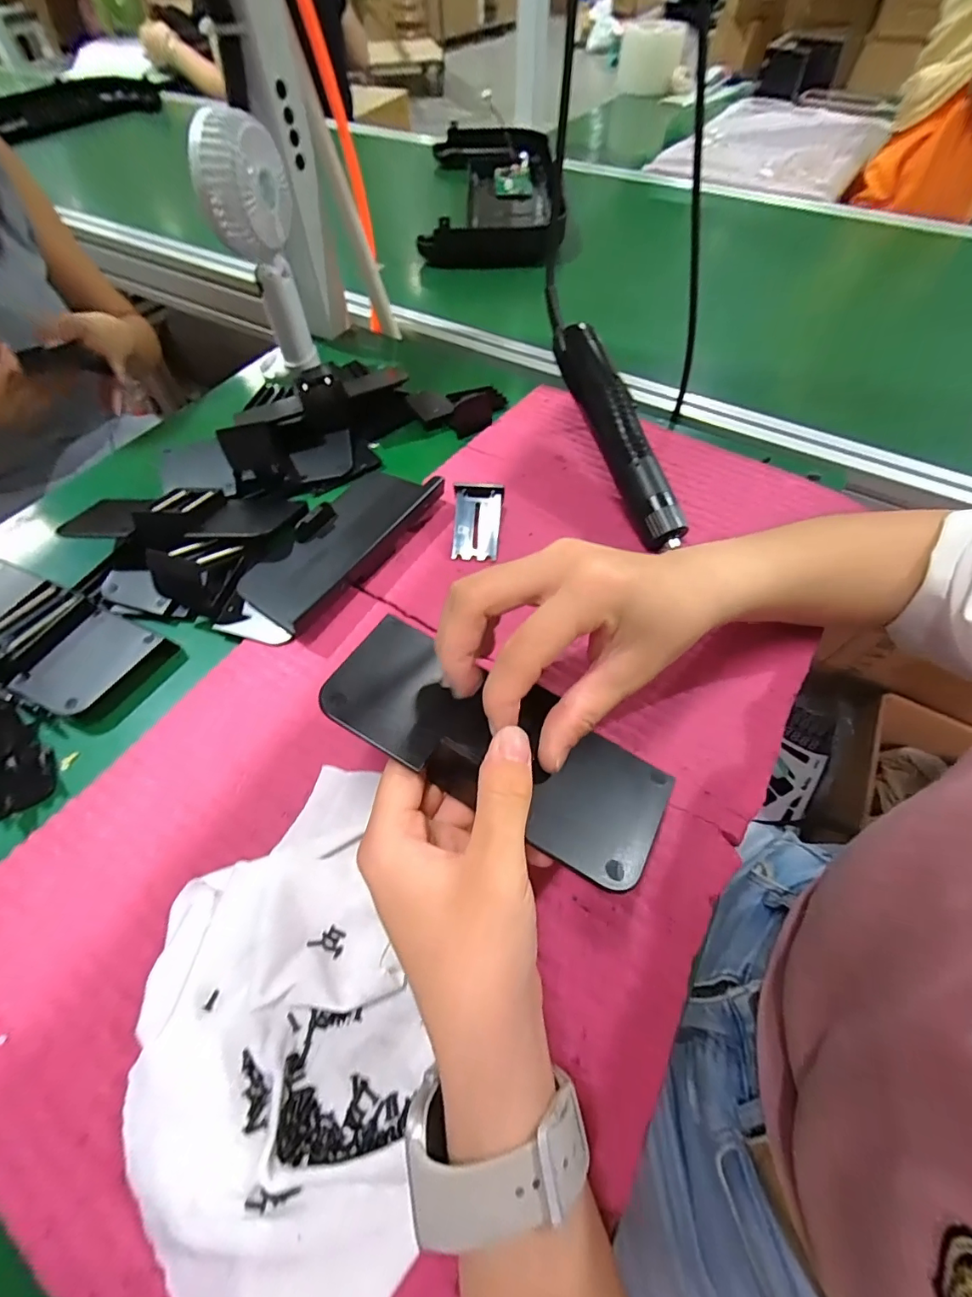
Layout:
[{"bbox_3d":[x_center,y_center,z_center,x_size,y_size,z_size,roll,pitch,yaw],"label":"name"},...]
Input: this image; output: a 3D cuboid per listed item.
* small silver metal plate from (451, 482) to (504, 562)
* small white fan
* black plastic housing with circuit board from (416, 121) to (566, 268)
[{"bbox_3d":[-0.007,-0.096,0.377,0.036,0.009,0.057,3,87,-2],"label":"small silver metal plate"},{"bbox_3d":[-0.195,-0.346,0.452,0.052,0.190,0.073,2,57,2],"label":"small white fan"},{"bbox_3d":[0.010,-0.740,0.802,0.195,0.051,0.468,0,57,1],"label":"black plastic housing with circuit board"}]

